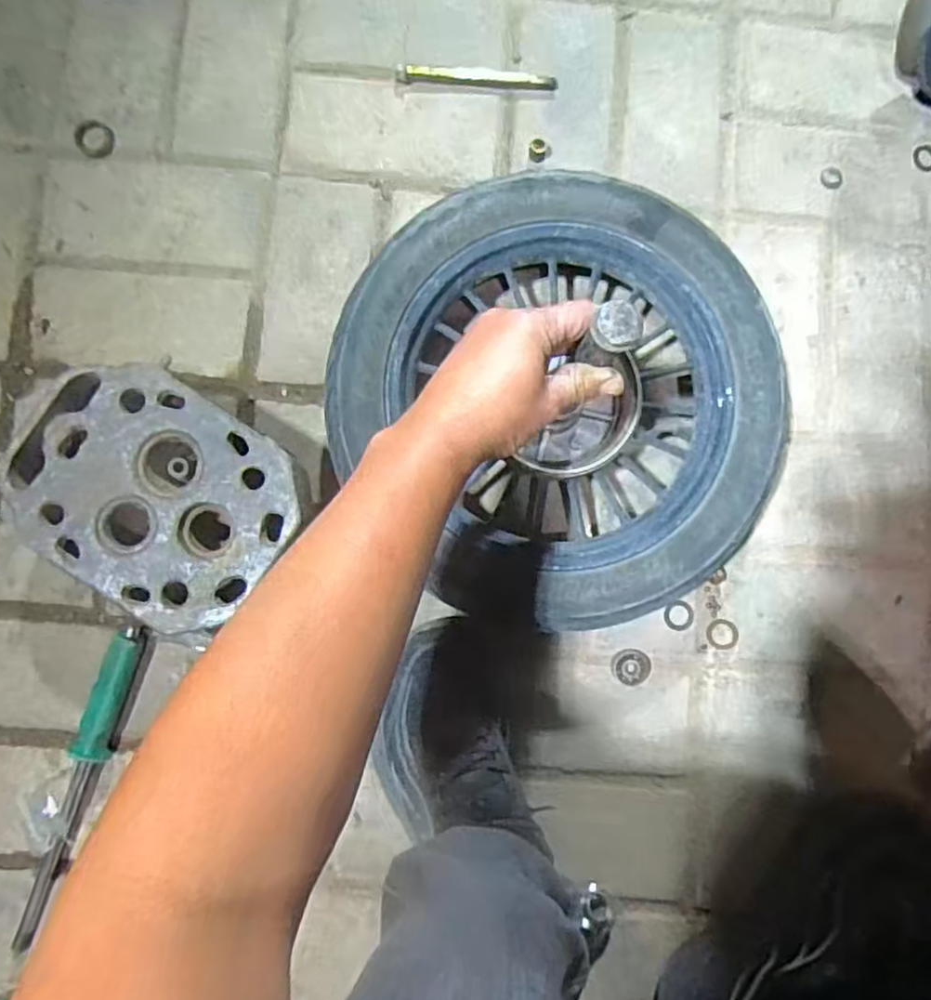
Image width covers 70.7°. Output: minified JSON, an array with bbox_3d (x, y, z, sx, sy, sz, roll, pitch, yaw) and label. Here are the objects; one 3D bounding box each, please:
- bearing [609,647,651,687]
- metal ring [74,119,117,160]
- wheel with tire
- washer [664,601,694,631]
[{"bbox_3d":[0.141,0.141,0.555,0.033,0.004,0.030,0,85,-2],"label":"bearing"},{"bbox_3d":[-0.326,-0.317,0.577,0.034,0.006,0.031,0,85,-2],"label":"metal ring"},{"bbox_3d":[0.077,-0.077,0.532,0.312,0.087,0.333,0,85,-2],"label":"wheel with tire"},{"bbox_3d":[0.183,0.099,0.562,0.026,0.004,0.025,0,85,-2],"label":"washer"}]

